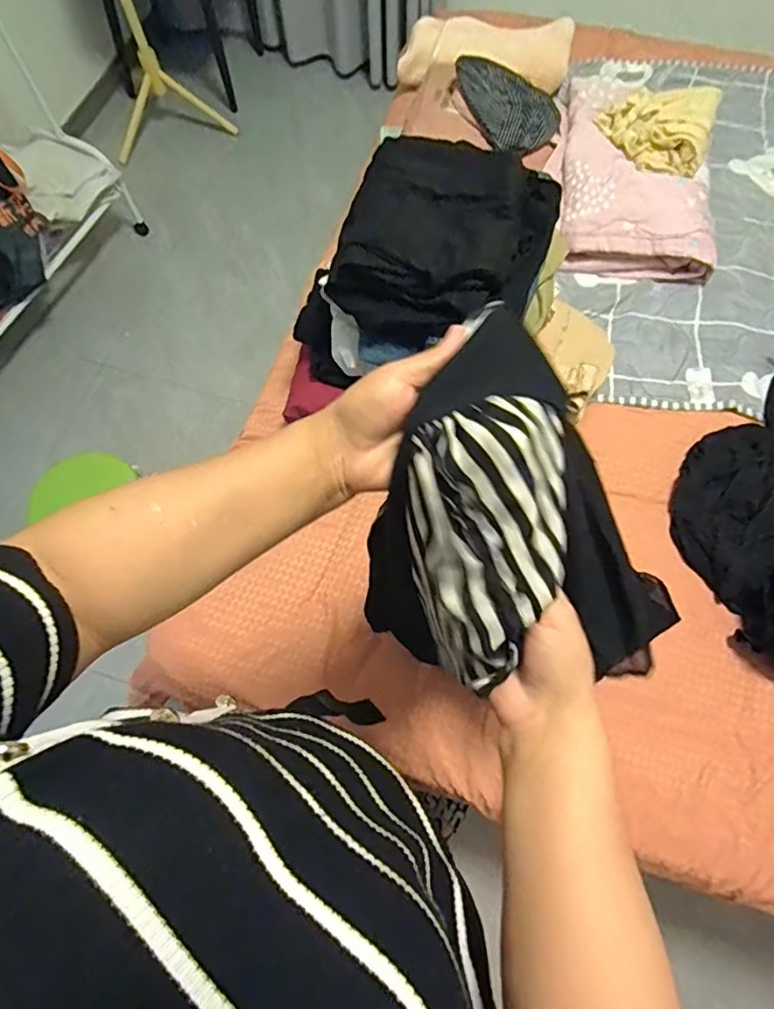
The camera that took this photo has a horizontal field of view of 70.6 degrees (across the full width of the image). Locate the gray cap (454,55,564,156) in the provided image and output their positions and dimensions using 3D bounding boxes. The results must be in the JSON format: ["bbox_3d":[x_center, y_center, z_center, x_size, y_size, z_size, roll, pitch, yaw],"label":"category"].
[{"bbox_3d":[0.226,-0.790,1.068,0.166,0.067,0.220,-40,73,-14],"label":"gray cap"}]

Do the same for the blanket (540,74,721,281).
[{"bbox_3d":[0.476,-0.663,1.120,0.313,0.114,0.450,2,68,1],"label":"blanket"}]

